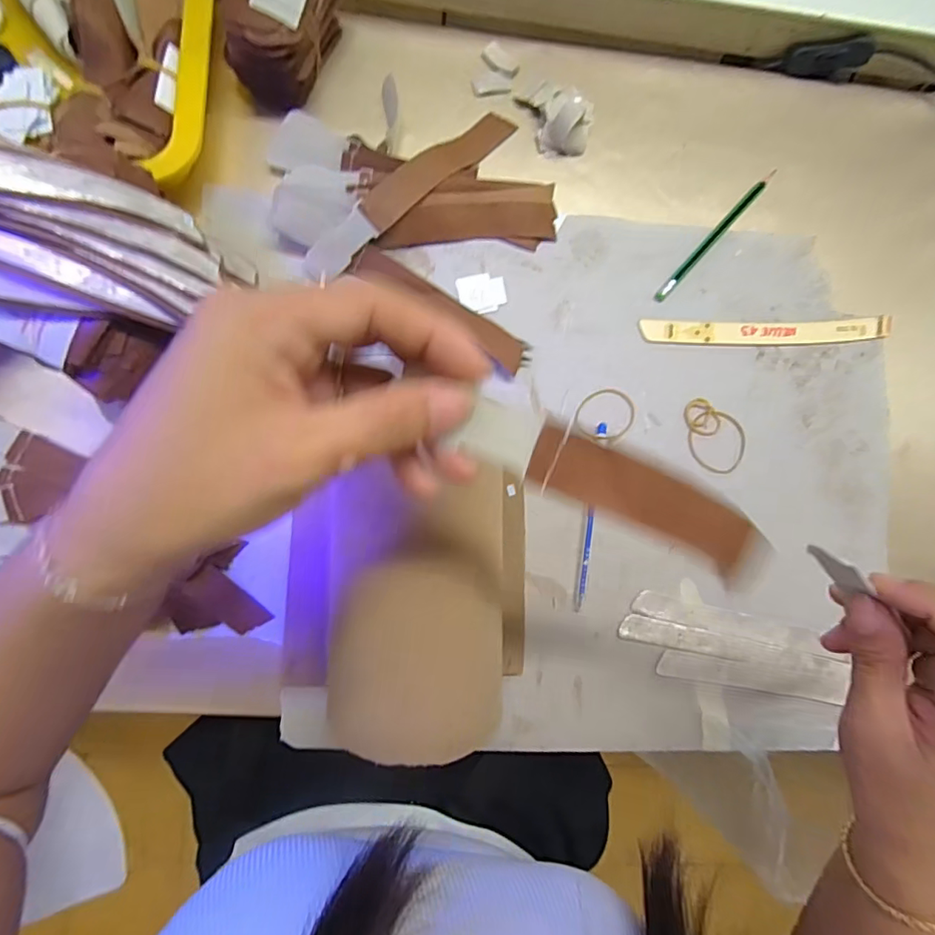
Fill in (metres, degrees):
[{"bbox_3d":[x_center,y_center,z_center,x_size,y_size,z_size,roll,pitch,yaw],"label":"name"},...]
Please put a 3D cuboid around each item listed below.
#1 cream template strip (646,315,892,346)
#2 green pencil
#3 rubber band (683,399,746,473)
[{"bbox_3d":[0.237,-0.108,0.416,0.202,0.005,0.021,-2,87,-5],"label":"cream template strip"},{"bbox_3d":[0.197,-0.184,0.415,0.010,0.004,0.143,43,84,-1],"label":"green pencil"},{"bbox_3d":[0.189,-0.023,0.406,0.056,0.004,0.047,29,84,-2],"label":"rubber band"}]

